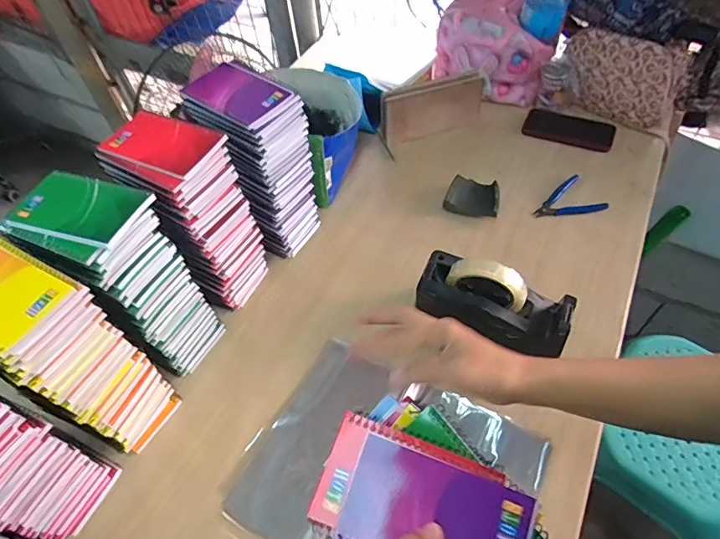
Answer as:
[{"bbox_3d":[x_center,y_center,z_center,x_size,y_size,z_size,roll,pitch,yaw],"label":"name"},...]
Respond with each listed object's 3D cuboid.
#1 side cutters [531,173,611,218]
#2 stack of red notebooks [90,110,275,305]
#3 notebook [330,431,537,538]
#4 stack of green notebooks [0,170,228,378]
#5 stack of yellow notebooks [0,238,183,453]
[{"bbox_3d":[0.362,-0.108,0.798,0.115,0.021,0.085,-38,60,-22],"label":"side cutters"},{"bbox_3d":[-0.229,-0.064,0.665,0.134,0.282,0.106,27,60,21],"label":"stack of red notebooks"},{"bbox_3d":[0.054,0.180,0.336,0.128,0.004,0.080,19,72,9],"label":"notebook"},{"bbox_3d":[-0.295,0.019,0.608,0.138,0.275,0.104,19,57,17],"label":"stack of green notebooks"},{"bbox_3d":[-0.330,0.100,0.540,0.139,0.262,0.090,25,59,20],"label":"stack of yellow notebooks"}]

